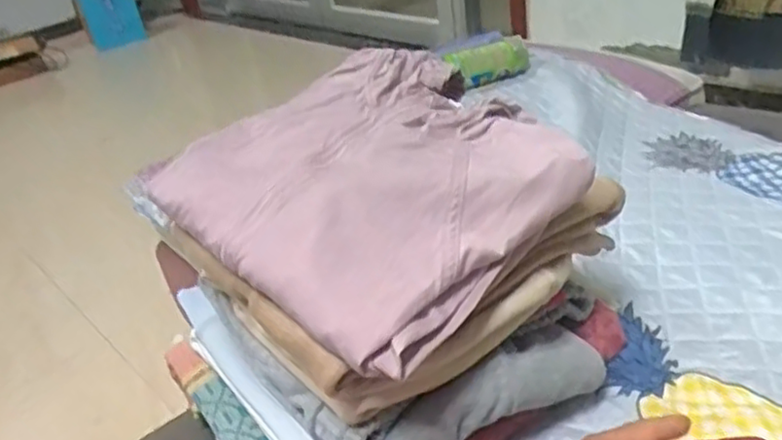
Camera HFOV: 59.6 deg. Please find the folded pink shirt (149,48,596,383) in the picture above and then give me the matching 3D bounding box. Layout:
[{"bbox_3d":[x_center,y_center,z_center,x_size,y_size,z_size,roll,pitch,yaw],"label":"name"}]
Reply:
[{"bbox_3d":[-0.026,-0.038,0.552,0.255,0.058,0.320,-40,46,-21],"label":"folded pink shirt"}]

